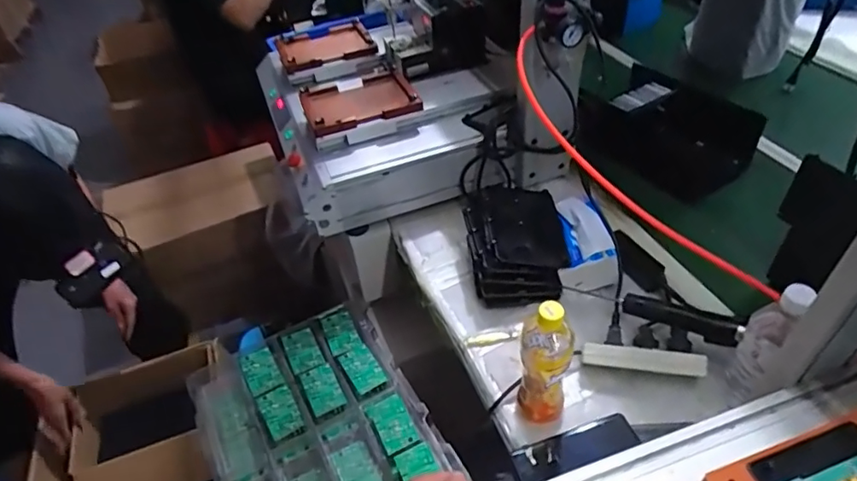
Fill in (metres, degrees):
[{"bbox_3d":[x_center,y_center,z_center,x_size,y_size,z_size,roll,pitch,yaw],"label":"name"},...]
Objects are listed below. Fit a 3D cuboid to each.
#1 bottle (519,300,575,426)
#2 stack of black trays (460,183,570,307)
[{"bbox_3d":[0.150,0.159,0.695,0.062,0.209,0.068,-3,44,3],"label":"bottle"},{"bbox_3d":[0.150,0.002,0.941,0.164,0.094,0.208,-3,44,3],"label":"stack of black trays"}]

